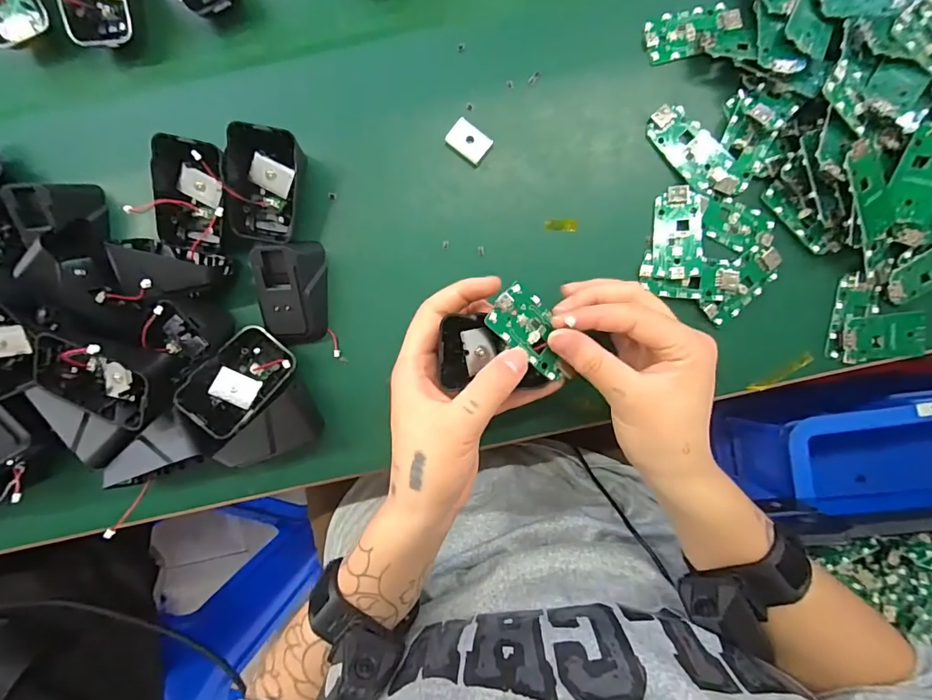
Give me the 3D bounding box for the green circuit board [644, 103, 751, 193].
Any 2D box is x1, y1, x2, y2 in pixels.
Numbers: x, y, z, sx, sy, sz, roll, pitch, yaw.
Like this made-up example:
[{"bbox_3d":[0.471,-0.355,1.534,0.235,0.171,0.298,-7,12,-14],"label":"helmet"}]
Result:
[{"bbox_3d":[0.160,-0.137,0.312,0.034,0.005,0.079,-42,90,1],"label":"green circuit board"}]

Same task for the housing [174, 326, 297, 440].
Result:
[{"bbox_3d":[-0.152,0.021,0.297,0.045,0.029,0.069,49,66,-15],"label":"housing"}]

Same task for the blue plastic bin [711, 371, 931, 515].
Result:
[{"bbox_3d":[0.516,0.097,0.546,0.390,0.232,0.117,-3,91,0],"label":"blue plastic bin"}]

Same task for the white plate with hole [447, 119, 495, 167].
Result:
[{"bbox_3d":[0.002,-0.144,0.311,0.029,0.005,0.021,37,91,1],"label":"white plate with hole"}]

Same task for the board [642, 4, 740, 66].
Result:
[{"bbox_3d":[0.157,-0.221,0.308,0.064,0.008,0.031,-13,90,1],"label":"board"}]

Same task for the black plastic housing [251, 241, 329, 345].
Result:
[{"bbox_3d":[-0.119,-0.040,0.301,0.041,0.039,0.070,3,91,1],"label":"black plastic housing"}]

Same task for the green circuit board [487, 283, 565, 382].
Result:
[{"bbox_3d":[0.039,-0.011,0.258,0.057,0.004,0.031,40,83,-17],"label":"green circuit board"}]

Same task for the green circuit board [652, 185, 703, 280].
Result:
[{"bbox_3d":[0.148,-0.082,0.313,0.031,0.006,0.062,1,91,1],"label":"green circuit board"}]

